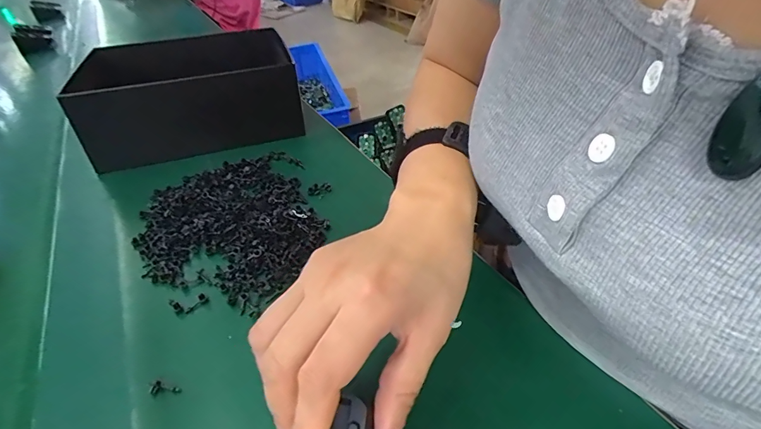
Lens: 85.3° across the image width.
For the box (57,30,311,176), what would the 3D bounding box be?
[{"bbox_3d":[-0.228,-0.156,0.507,0.223,0.082,0.179,-15,39,-13],"label":"box"}]

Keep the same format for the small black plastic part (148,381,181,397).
[{"bbox_3d":[-0.126,0.102,0.241,0.018,0.004,0.009,12,39,-9],"label":"small black plastic part"}]

